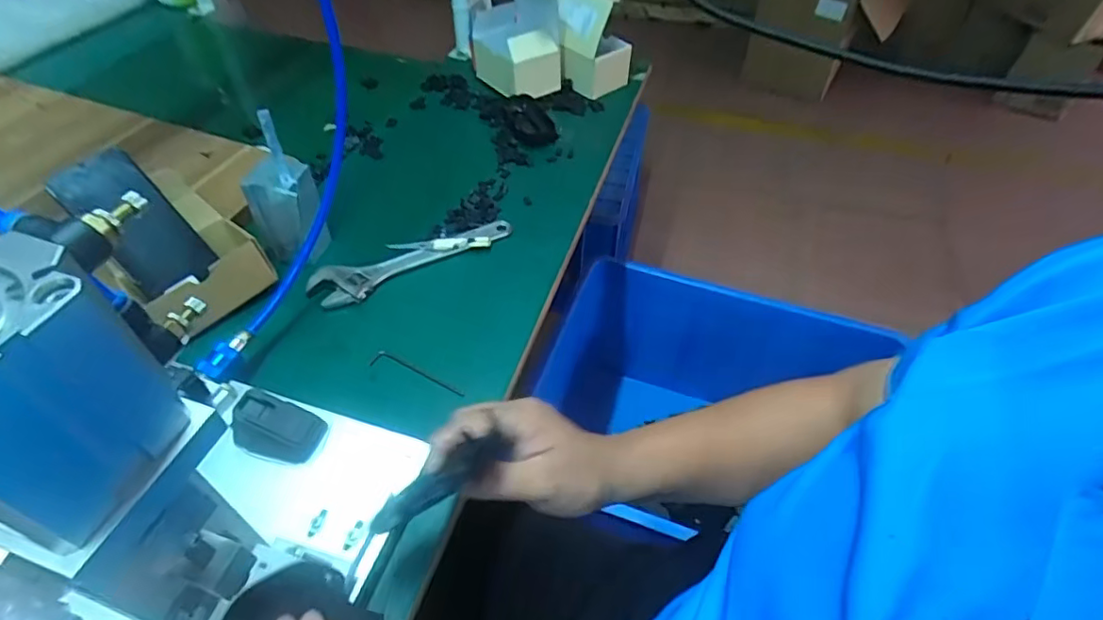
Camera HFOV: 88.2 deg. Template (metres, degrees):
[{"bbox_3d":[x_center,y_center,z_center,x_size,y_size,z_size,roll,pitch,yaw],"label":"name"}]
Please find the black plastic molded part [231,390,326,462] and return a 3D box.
[{"bbox_3d":[-0.224,0.097,0.465,0.063,0.044,0.043,12,49,9],"label":"black plastic molded part"}]

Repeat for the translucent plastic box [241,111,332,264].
[{"bbox_3d":[-0.277,-0.116,0.592,0.068,0.159,0.040,-25,54,-22],"label":"translucent plastic box"}]

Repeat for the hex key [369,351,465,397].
[{"bbox_3d":[-0.130,0.062,0.563,0.097,0.005,0.018,19,45,4],"label":"hex key"}]

